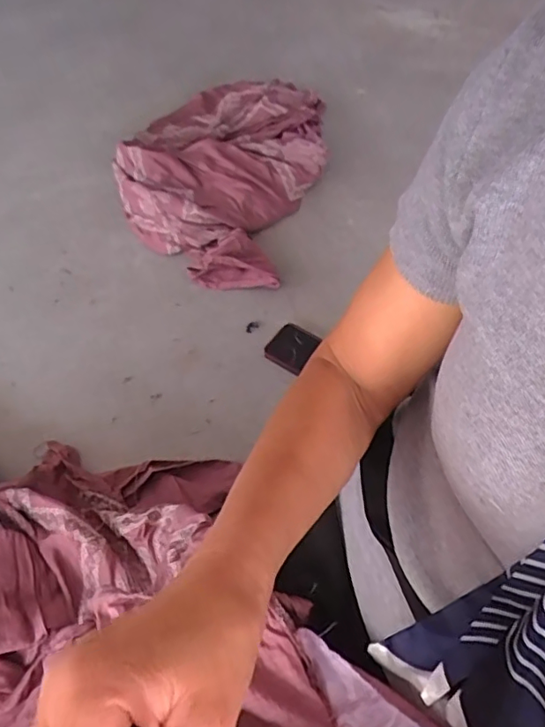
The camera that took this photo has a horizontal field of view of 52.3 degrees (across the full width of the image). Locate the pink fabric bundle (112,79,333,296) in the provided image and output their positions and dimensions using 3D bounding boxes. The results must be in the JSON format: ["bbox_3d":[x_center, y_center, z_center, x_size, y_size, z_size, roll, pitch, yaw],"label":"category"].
[{"bbox_3d":[-0.088,-0.417,1.147,0.361,0.157,0.567,15,56,10],"label":"pink fabric bundle"}]

